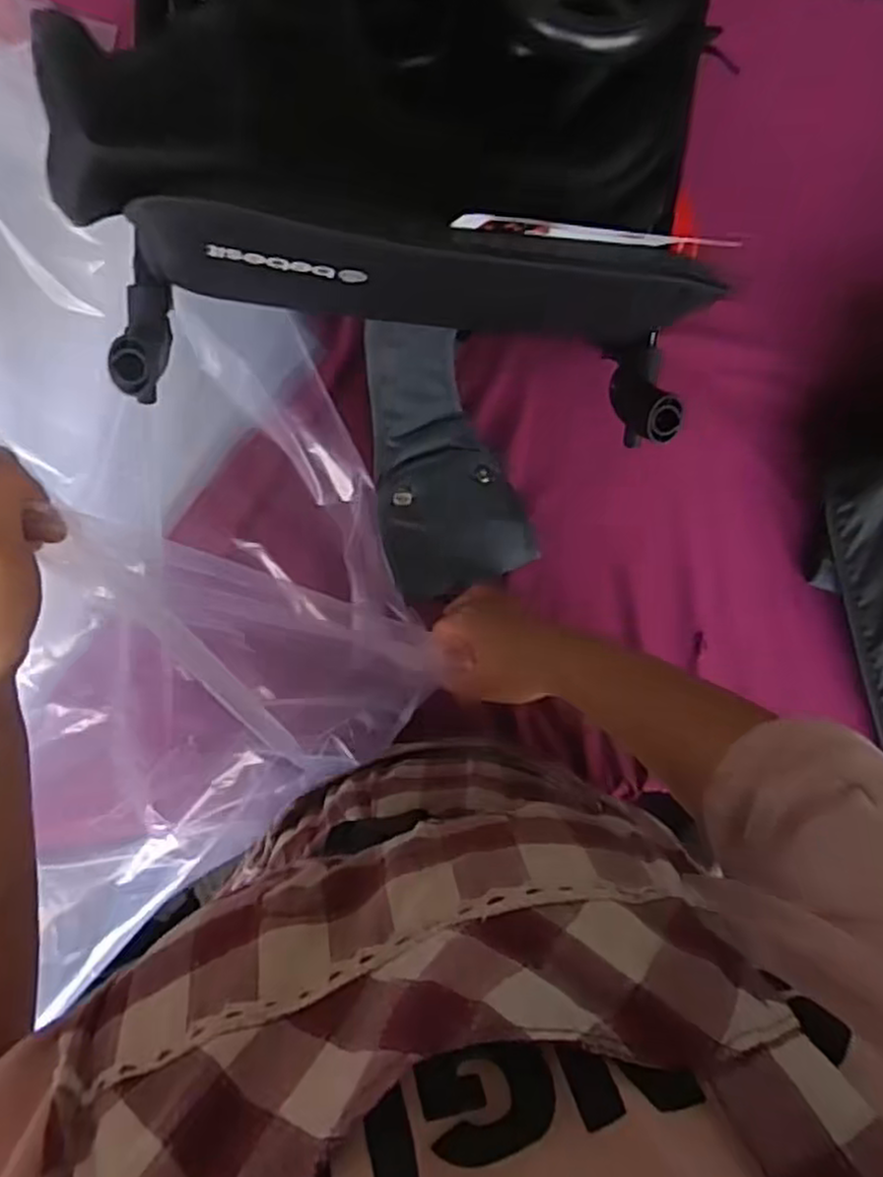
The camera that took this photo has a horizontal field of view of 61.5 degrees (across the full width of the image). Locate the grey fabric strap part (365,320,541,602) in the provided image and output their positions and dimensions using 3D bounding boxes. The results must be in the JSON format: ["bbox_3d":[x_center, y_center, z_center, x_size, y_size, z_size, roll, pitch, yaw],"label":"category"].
[{"bbox_3d":[-0.005,-0.107,0.641,0.125,0.094,0.215,-20,90,-1],"label":"grey fabric strap part"}]

